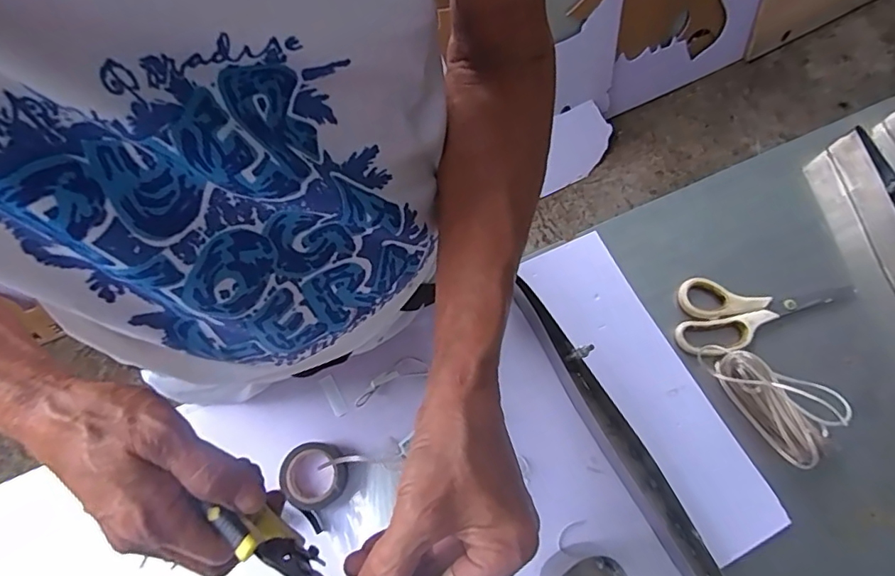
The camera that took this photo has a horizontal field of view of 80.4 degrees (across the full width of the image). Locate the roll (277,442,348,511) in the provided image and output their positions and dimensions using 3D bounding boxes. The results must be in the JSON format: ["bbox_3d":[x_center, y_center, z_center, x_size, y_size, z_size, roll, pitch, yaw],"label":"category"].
[{"bbox_3d":[-0.114,0.160,0.453,0.053,0.022,0.052,0,73,-1],"label":"roll"}]

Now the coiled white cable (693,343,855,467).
[{"bbox_3d":[0.287,0.091,0.461,0.046,0.068,0.119,-35,77,-10],"label":"coiled white cable"}]

